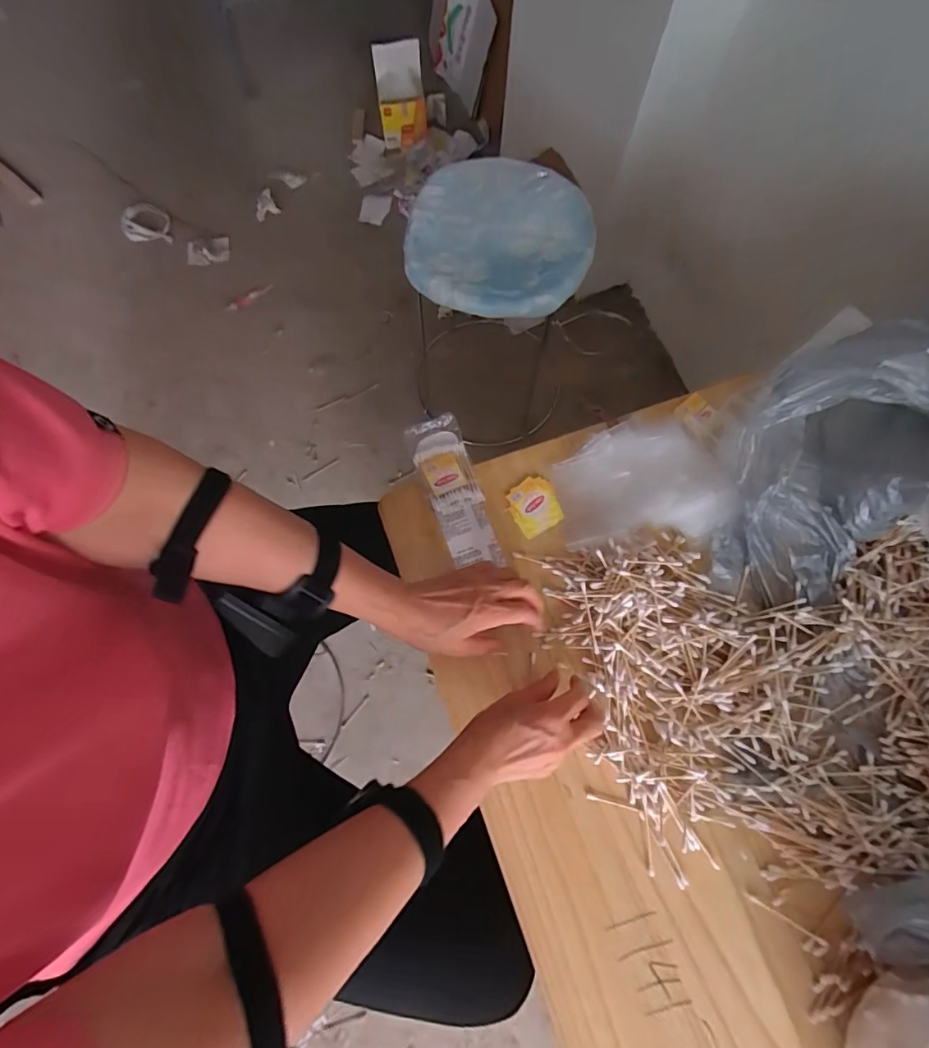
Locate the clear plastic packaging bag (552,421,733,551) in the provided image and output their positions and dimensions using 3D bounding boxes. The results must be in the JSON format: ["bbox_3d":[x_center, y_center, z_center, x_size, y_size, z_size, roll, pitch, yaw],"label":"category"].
[{"bbox_3d":[0.192,-0.046,0.541,0.170,0.024,0.131,-8,76,10],"label":"clear plastic packaging bag"}]

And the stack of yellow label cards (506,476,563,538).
[{"bbox_3d":[0.079,-0.020,0.554,0.053,0.006,0.063,-22,74,-8],"label":"stack of yellow label cards"}]

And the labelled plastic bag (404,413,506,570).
[{"bbox_3d":[-0.011,-0.038,0.553,0.058,0.013,0.173,-19,77,-7],"label":"labelled plastic bag"}]

